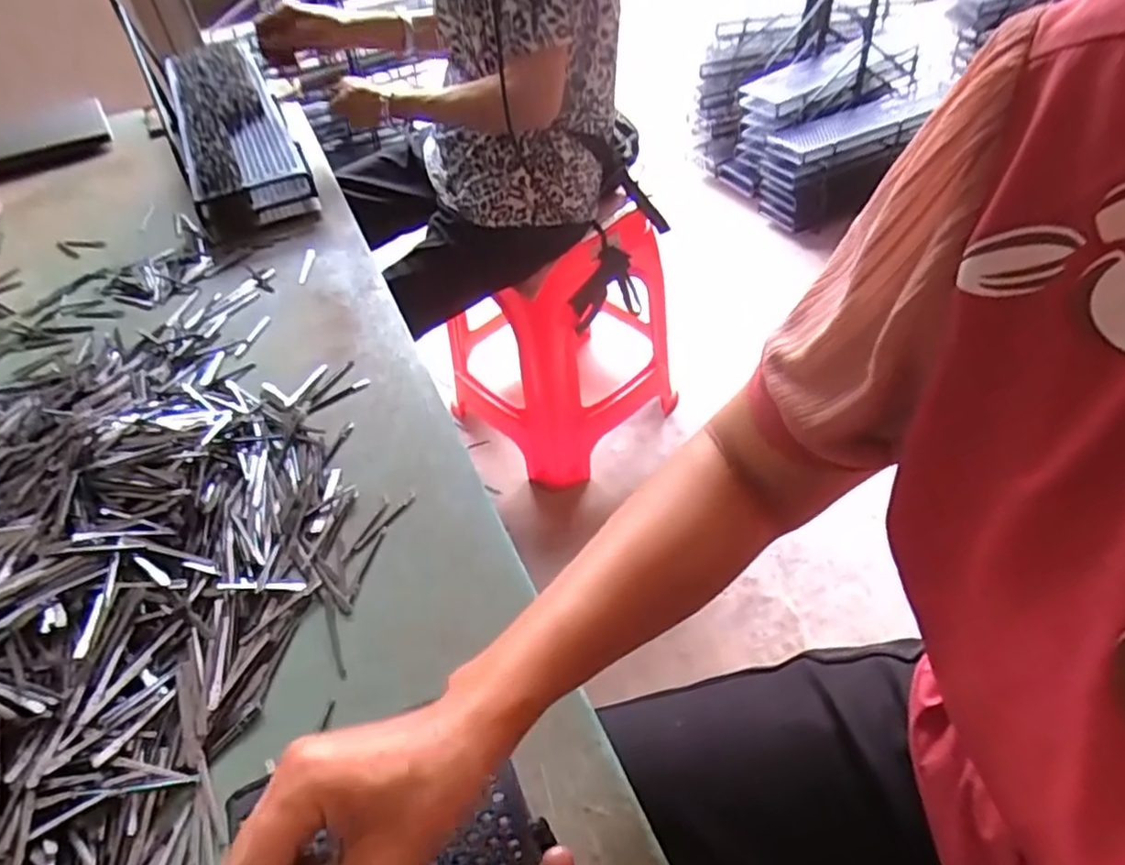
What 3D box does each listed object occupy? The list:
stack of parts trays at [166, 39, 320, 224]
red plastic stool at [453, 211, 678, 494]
[{"bbox_3d":[-0.524,-0.494,1.073,0.148,0.086,0.617,-22,48,-14],"label":"stack of parts trays"},{"bbox_3d":[-0.025,-0.206,1.305,0.378,0.451,0.370,36,63,29],"label":"red plastic stool"}]

